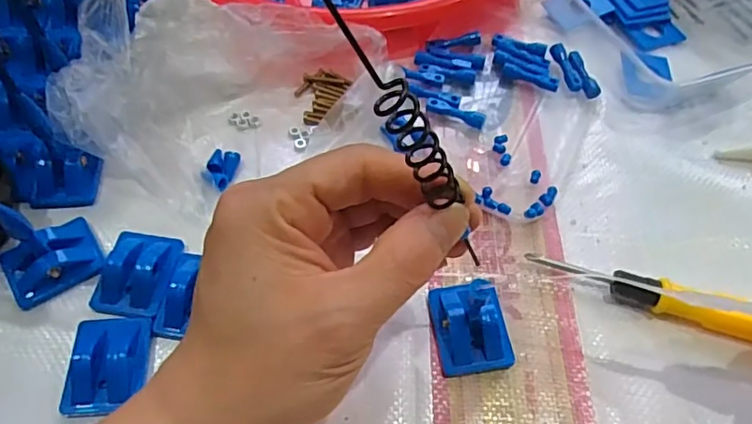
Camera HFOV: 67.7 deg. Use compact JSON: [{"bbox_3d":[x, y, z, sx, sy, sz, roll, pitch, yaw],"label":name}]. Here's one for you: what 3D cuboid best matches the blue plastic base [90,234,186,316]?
[{"bbox_3d":[-0.120,0.029,0.282,0.036,0.014,0.044,8,58,3],"label":"blue plastic base"}]

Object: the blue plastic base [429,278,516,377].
[{"bbox_3d":[0.046,0.052,0.272,0.035,0.020,0.048,-4,58,-5],"label":"blue plastic base"}]

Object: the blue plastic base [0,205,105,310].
[{"bbox_3d":[-0.165,0.014,0.268,0.044,0.053,0.034,-33,65,-20],"label":"blue plastic base"}]

